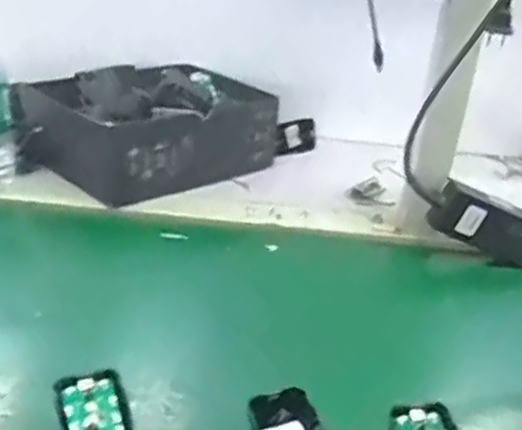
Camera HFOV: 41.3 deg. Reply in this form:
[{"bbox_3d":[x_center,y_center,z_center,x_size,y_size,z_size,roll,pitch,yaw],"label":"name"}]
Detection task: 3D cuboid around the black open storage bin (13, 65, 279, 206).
[{"bbox_3d":[-0.124,-0.111,0.831,0.218,0.115,0.261,28,37,33],"label":"black open storage bin"}]

